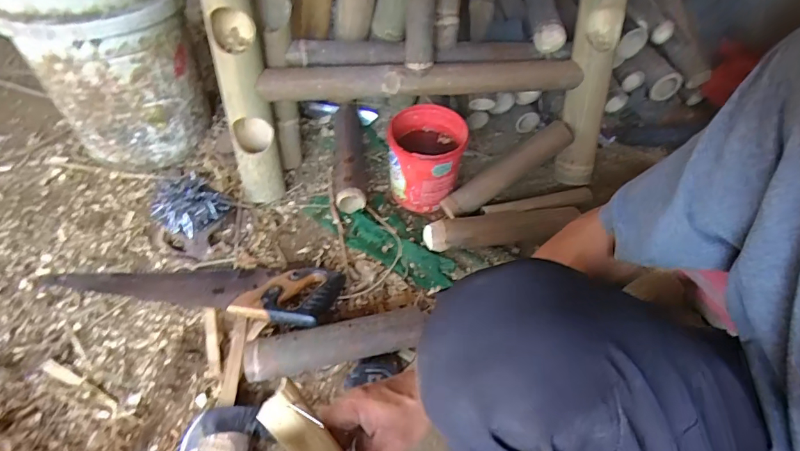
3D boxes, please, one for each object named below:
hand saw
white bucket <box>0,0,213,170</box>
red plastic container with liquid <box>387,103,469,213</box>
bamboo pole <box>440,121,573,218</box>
[{"bbox_3d":[-0.342,0.098,0.740,0.486,0.030,0.116,4,34,8],"label":"hand saw"},{"bbox_3d":[-0.542,-0.320,0.854,0.274,0.380,0.274,1,49,-1],"label":"white bucket"},{"bbox_3d":[0.046,-0.122,0.860,0.135,0.157,0.147,1,49,-1],"label":"red plastic container with liquid"},{"bbox_3d":[0.213,-0.107,0.866,0.295,0.060,0.049,-34,57,-7],"label":"bamboo pole"}]

